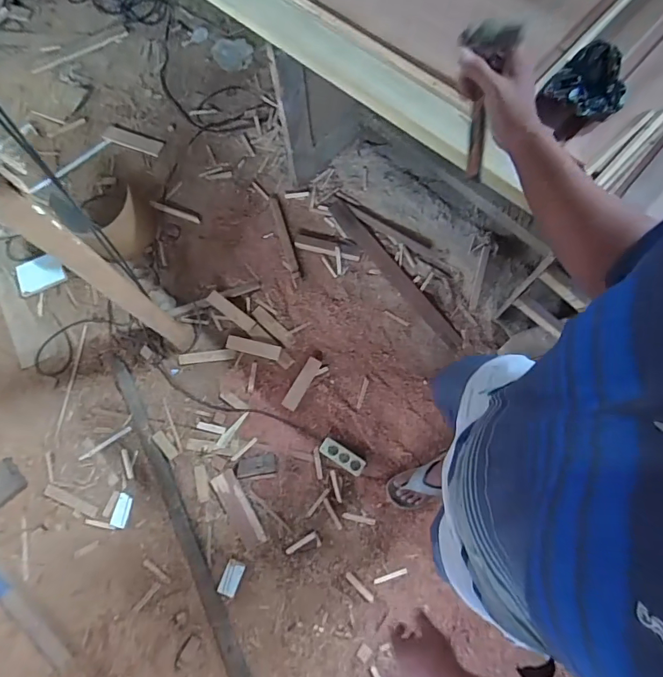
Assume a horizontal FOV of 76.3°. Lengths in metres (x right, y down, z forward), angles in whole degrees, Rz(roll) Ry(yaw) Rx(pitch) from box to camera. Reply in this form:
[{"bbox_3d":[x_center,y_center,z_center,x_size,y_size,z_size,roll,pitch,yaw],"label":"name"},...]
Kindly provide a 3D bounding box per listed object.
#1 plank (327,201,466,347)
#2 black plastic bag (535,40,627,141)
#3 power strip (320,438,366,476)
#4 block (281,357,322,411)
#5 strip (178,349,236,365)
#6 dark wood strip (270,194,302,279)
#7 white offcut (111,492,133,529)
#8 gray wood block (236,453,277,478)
[{"bbox_3d":[0.245,-0.274,1.657,0.082,0.017,0.758,-36,77,-10],"label":"plank"},{"bbox_3d":[0.513,-0.503,0.857,0.170,0.071,0.140,-42,75,-10],"label":"black plastic bag"},{"bbox_3d":[0.038,0.405,1.449,0.161,0.039,0.061,31,76,12],"label":"power strip"},{"bbox_3d":[-0.108,0.161,1.531,0.053,0.024,0.203,29,76,8],"label":"block"},{"bbox_3d":[-0.457,0.064,1.548,0.201,0.015,0.038,-8,74,-2],"label":"strip"},{"bbox_3d":[-0.190,-0.418,1.690,0.040,0.027,0.385,-16,74,-4],"label":"dark wood strip"},{"bbox_3d":[-0.720,0.591,1.449,0.051,0.005,0.107,10,74,3],"label":"white offcut"},{"bbox_3d":[-0.264,0.450,1.485,0.138,0.008,0.067,-9,74,-2],"label":"gray wood block"}]

